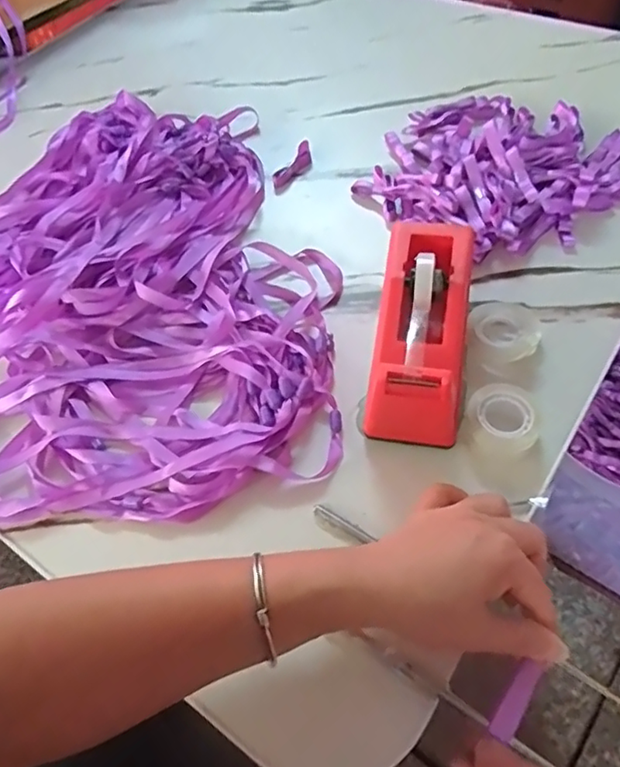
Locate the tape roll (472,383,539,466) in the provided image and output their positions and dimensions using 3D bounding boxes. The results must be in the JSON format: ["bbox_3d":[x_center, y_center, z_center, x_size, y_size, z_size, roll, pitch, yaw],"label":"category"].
[{"bbox_3d":[0.128,0.025,0.384,0.038,0.021,0.048,-4,54,2],"label":"tape roll"}]

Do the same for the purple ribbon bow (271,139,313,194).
[{"bbox_3d":[-0.015,-0.212,0.571,0.024,0.011,0.069,26,61,21],"label":"purple ribbon bow"}]

